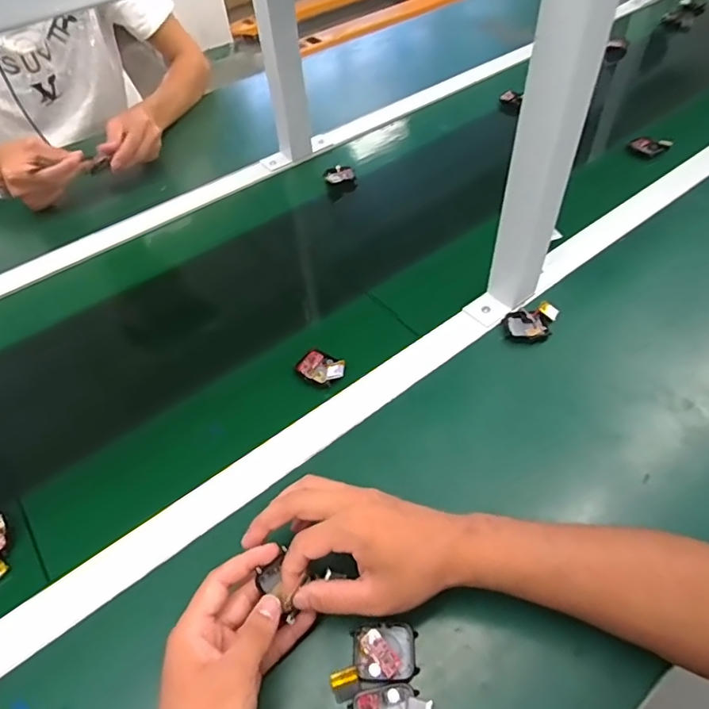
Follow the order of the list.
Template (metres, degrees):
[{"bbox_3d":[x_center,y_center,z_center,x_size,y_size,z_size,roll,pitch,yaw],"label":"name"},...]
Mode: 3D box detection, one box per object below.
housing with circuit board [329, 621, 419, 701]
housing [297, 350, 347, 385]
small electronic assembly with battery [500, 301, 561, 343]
[{"bbox_3d":[0.014,0.216,0.373,0.065,0.018,0.039,-14,51,-7],"label":"housing with circuit board"},{"bbox_3d":[-0.034,0.014,0.548,0.053,0.013,0.035,23,56,22],"label":"housing"},{"bbox_3d":[0.198,-0.034,0.569,0.060,0.019,0.040,-11,50,-5],"label":"small electronic assembly with battery"}]

